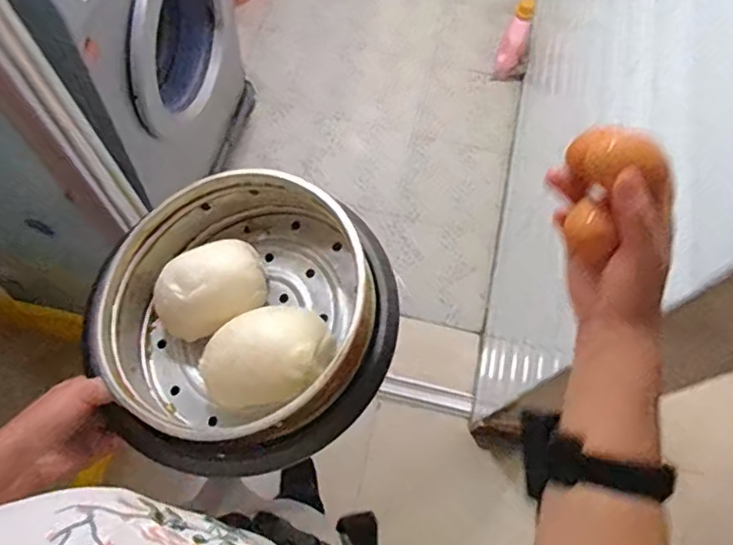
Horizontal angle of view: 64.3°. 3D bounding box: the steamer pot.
[{"bbox_3d":[-0.110,0.041,0.506,0.253,0.112,0.245,0,74,0],"label":"steamer pot"}]

